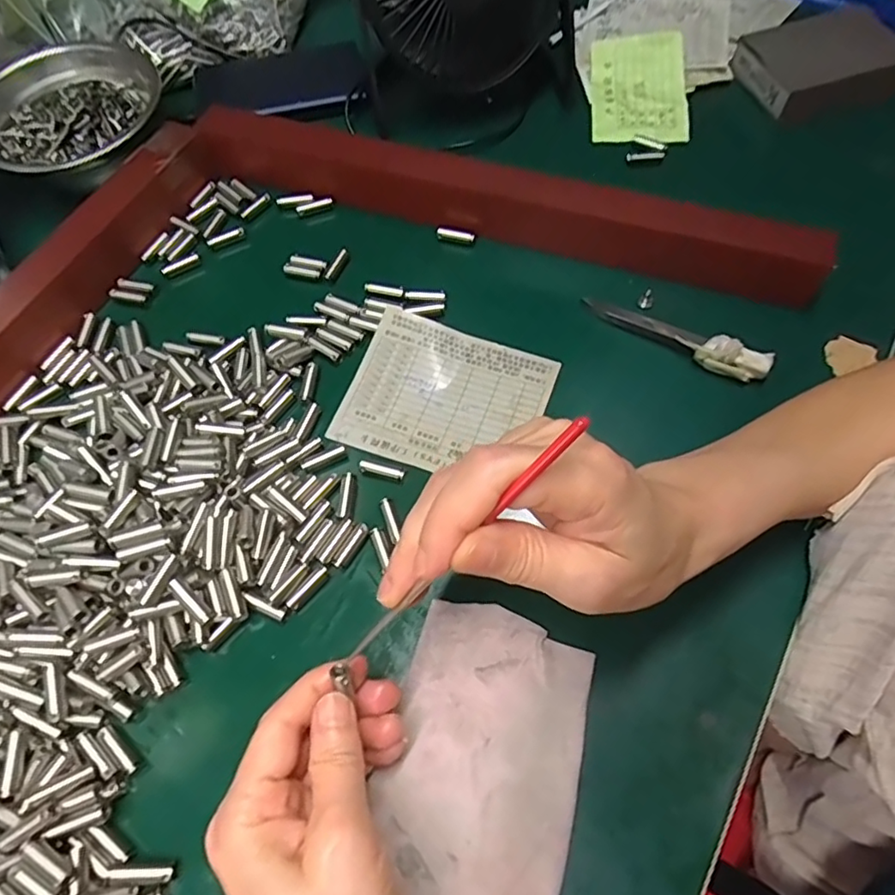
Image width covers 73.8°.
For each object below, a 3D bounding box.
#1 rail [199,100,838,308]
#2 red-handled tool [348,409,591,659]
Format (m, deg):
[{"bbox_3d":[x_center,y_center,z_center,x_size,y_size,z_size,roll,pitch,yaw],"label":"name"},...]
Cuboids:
[{"bbox_3d":[0.027,-0.155,0.373,0.384,0.045,0.033,19,65,10],"label":"rail"},{"bbox_3d":[0.000,0.036,0.192,0.009,0.134,0.004,-4,52,-49],"label":"red-handled tool"}]

